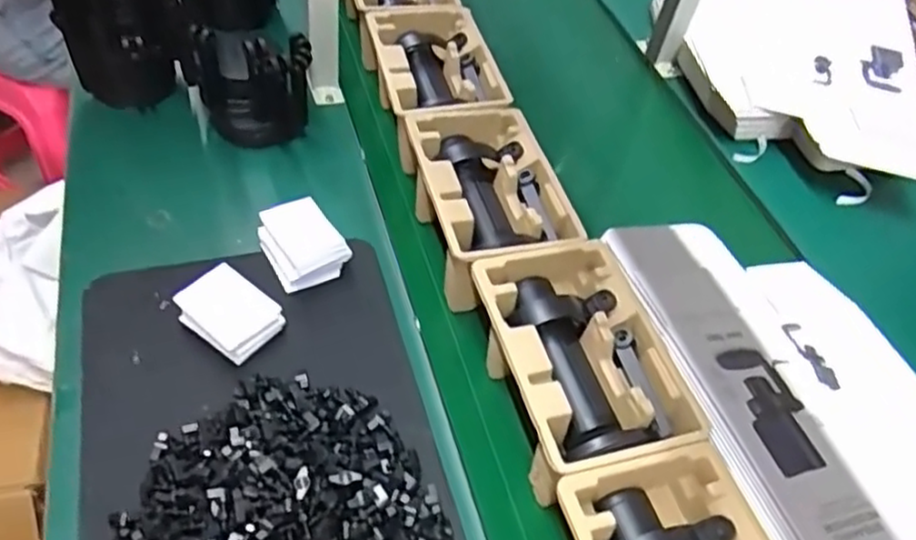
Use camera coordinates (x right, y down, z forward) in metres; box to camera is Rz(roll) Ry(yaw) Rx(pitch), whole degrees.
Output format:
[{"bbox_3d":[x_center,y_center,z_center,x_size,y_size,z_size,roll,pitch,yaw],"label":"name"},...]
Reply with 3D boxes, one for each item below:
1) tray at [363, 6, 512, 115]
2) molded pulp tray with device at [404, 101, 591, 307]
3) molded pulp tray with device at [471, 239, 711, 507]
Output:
[{"bbox_3d":[-0.033,-0.254,0.941,0.151,0.078,0.244,-10,50,-13],"label":"tray"},{"bbox_3d":[0.030,-0.079,0.819,0.150,0.104,0.241,-10,50,-13],"label":"molded pulp tray with device"},{"bbox_3d":[0.109,0.091,0.670,0.149,0.087,0.230,-12,51,-14],"label":"molded pulp tray with device"}]

